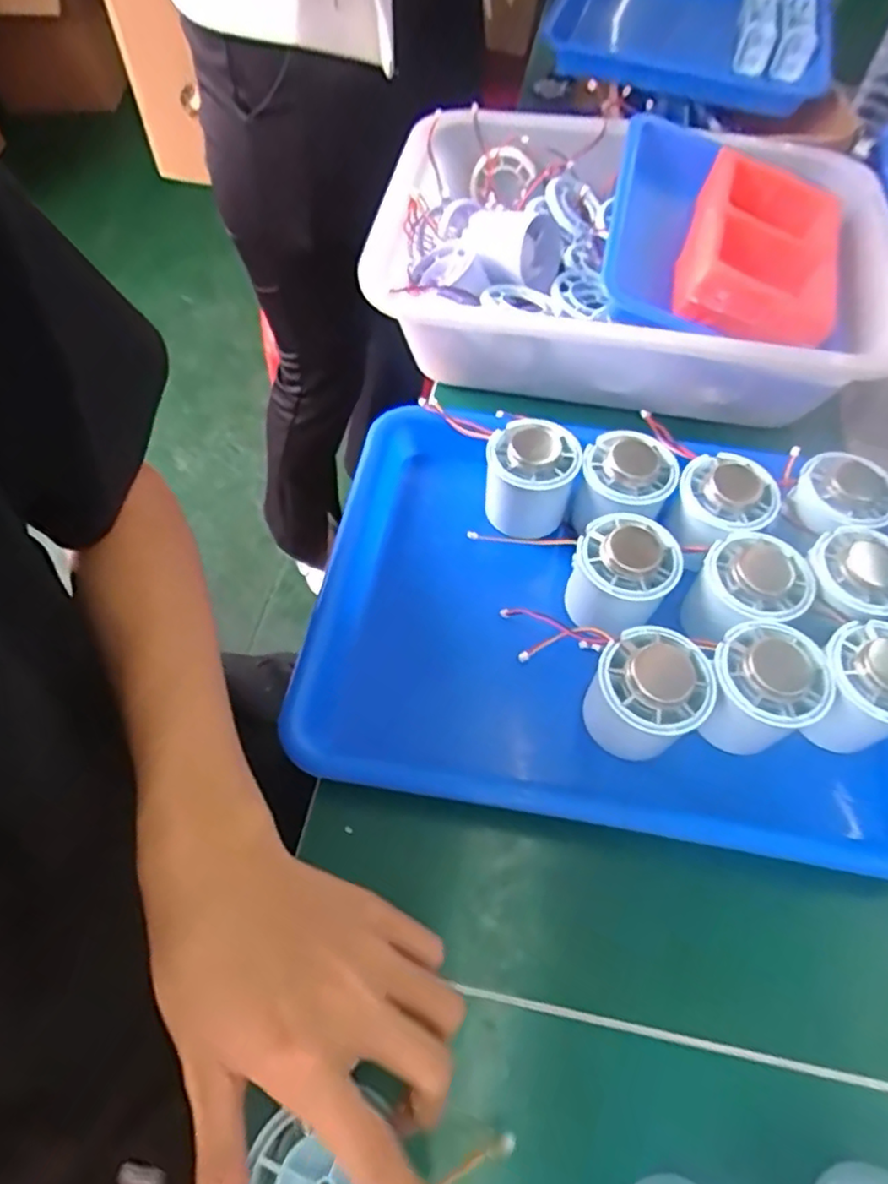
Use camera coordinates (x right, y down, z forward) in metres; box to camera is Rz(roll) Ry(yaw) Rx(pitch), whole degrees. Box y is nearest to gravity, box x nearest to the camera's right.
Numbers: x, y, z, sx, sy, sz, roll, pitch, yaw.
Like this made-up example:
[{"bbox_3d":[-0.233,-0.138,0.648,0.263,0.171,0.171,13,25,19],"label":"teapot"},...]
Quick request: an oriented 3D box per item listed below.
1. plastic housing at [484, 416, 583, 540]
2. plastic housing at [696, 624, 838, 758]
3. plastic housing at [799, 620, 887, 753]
[{"bbox_3d":[0.053,-0.070,0.408,0.053,0.053,0.050,20,61,10],"label":"plastic housing"},{"bbox_3d":[0.161,0.051,0.335,0.055,0.048,0.051,13,60,6],"label":"plastic housing"},{"bbox_3d":[0.218,0.049,0.338,0.053,0.052,0.052,1,59,-1],"label":"plastic housing"}]

